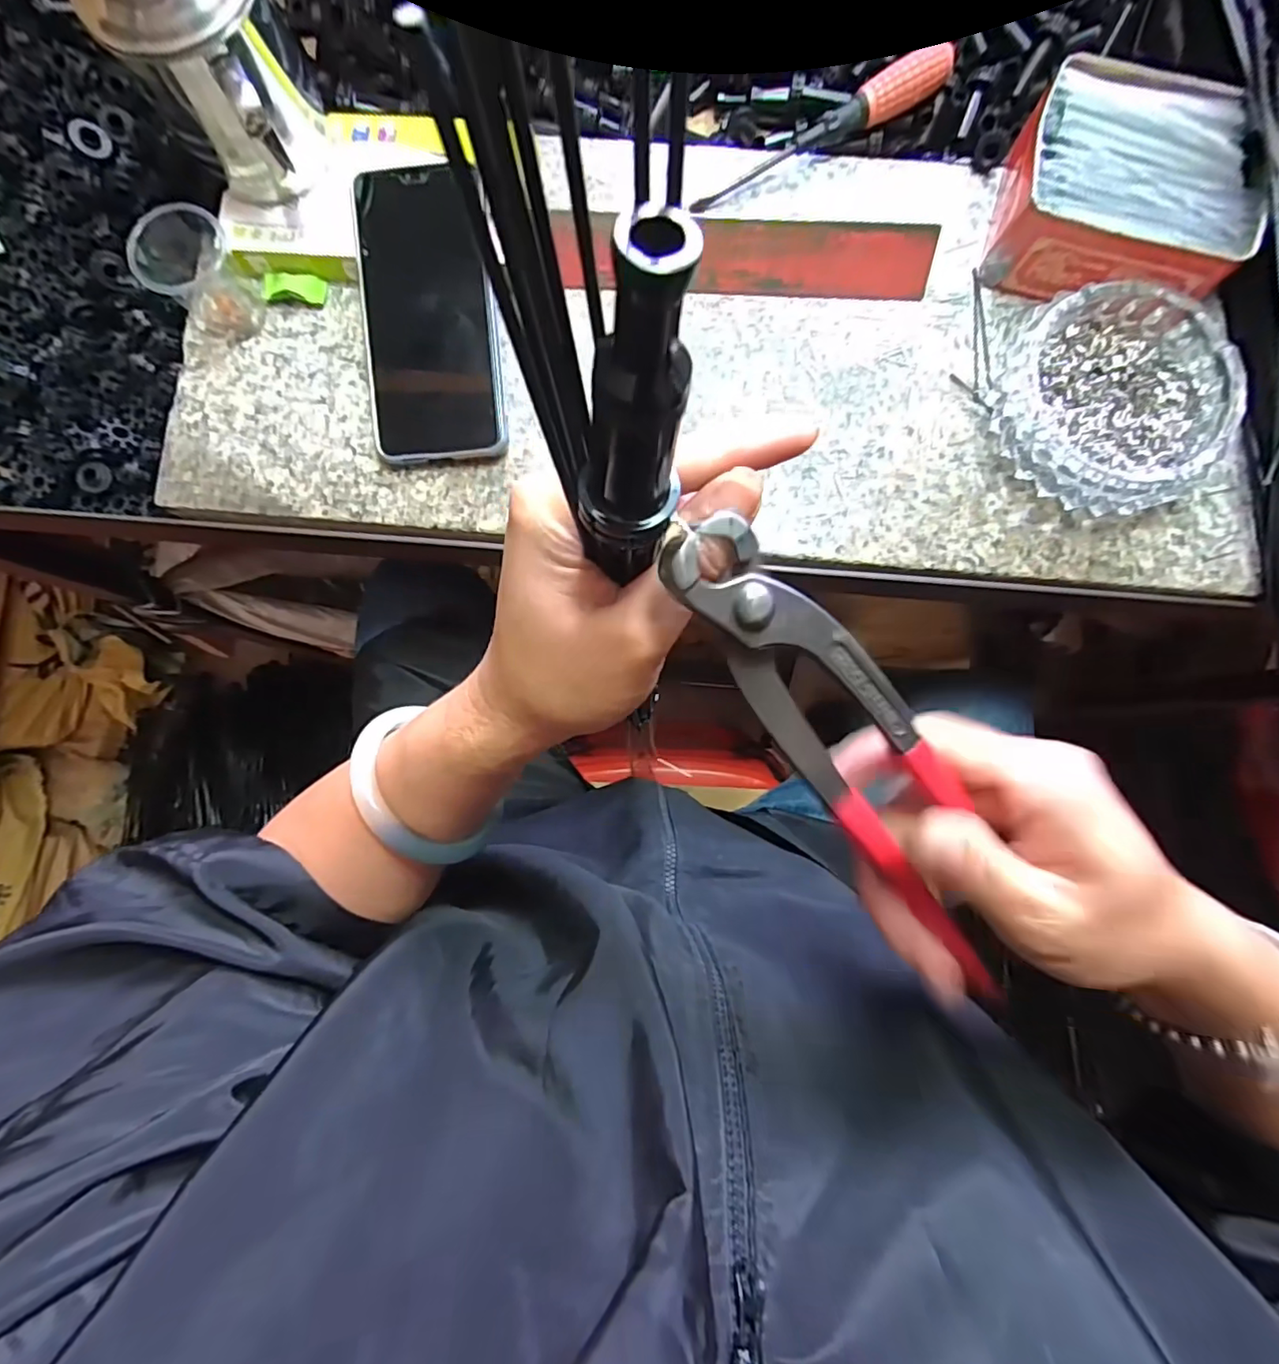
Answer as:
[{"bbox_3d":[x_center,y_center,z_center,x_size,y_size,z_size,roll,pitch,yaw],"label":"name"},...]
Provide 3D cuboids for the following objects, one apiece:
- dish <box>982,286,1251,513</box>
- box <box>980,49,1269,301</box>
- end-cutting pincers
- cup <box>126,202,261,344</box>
[{"bbox_3d":[0.258,-0.154,0.319,0.117,0.032,0.116,0,84,0],"label":"dish"},{"bbox_3d":[0.266,-0.274,0.324,0.118,0.048,0.106,15,84,2],"label":"box"},{"bbox_3d":[0.072,0.028,0.171,0.036,0.010,0.186,-39,109,-4],"label":"end-cutting pincers"},{"bbox_3d":[-0.246,-0.226,0.324,0.044,0.045,0.041,0,84,0],"label":"cup"}]

